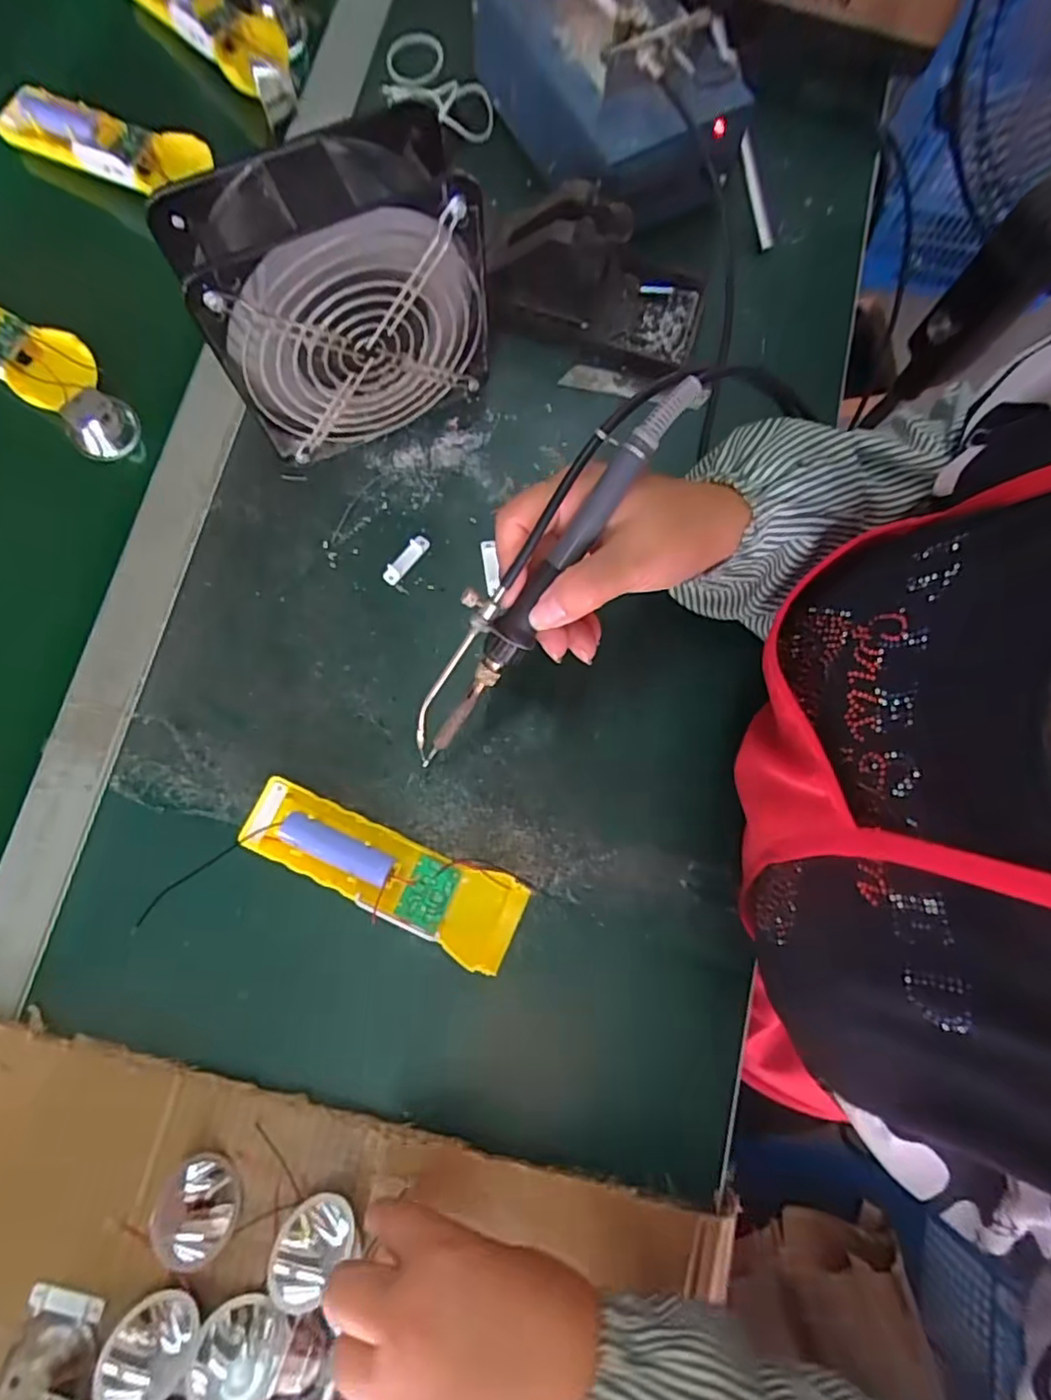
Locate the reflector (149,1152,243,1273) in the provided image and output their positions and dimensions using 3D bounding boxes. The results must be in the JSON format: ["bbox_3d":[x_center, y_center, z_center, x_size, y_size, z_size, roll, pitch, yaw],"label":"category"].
[{"bbox_3d":[-0.162,0.255,0.312,0.043,0.017,0.043,-7,49,8],"label":"reflector"}]

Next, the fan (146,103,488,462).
[{"bbox_3d":[-0.099,-0.218,0.358,0.145,0.152,0.059,-29,80,-7],"label":"fan"}]

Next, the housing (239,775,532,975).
[{"bbox_3d":[-0.080,0.095,0.356,0.161,0.028,0.046,24,79,4],"label":"housing"}]

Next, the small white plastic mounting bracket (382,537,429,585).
[{"bbox_3d":[-0.077,-0.091,0.407,0.011,0.005,0.038,38,80,7],"label":"small white plastic mounting bracket"}]

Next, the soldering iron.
[{"bbox_3d":[0.005,-0.057,0.291,0.031,0.030,0.210,37,104,7],"label":"soldering iron"}]

